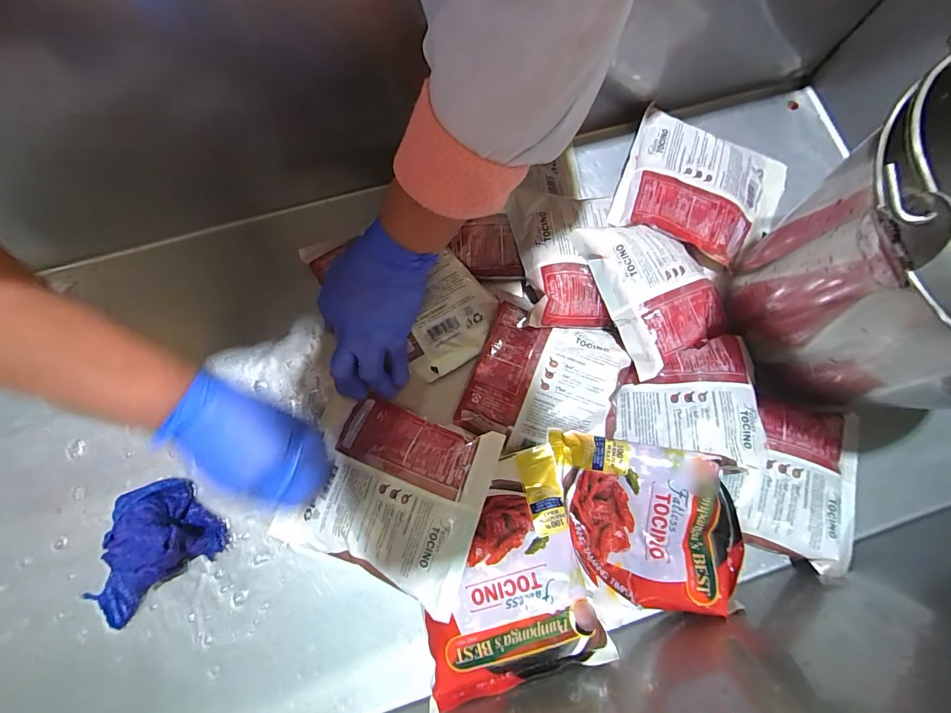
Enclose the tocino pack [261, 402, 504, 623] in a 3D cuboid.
[{"bbox_3d":[-0.078,0.115,0.346,0.163,0.020,0.139,15,78,15],"label":"tocino pack"}]

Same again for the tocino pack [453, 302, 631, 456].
[{"bbox_3d":[0.059,0.024,0.369,0.124,0.035,0.121,18,78,2],"label":"tocino pack"}]

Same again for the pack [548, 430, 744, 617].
[{"bbox_3d":[0.135,0.133,0.335,0.145,0.025,0.121,5,89,13],"label":"pack"}]

